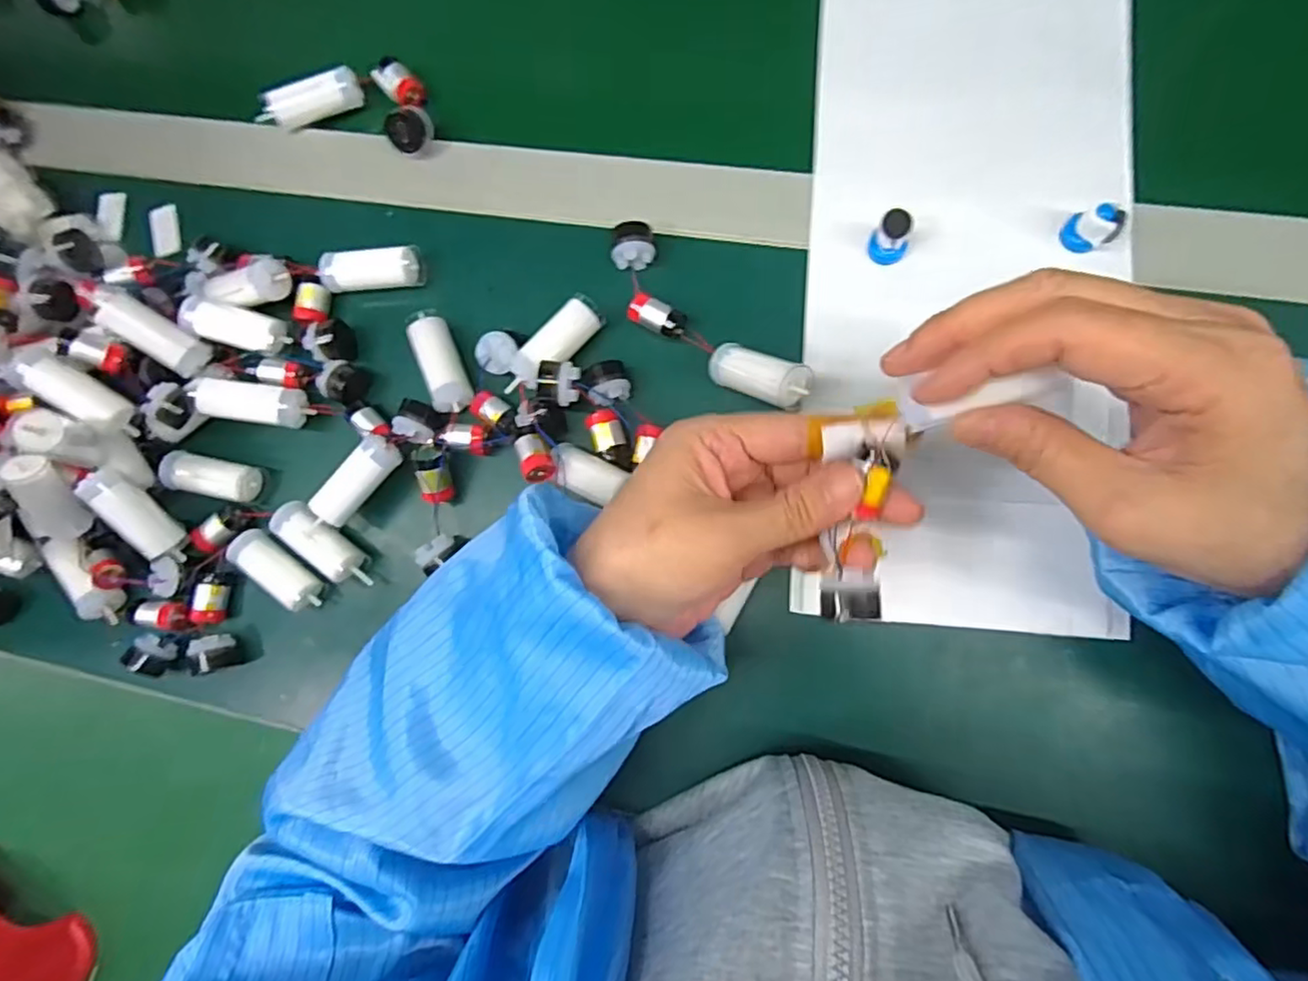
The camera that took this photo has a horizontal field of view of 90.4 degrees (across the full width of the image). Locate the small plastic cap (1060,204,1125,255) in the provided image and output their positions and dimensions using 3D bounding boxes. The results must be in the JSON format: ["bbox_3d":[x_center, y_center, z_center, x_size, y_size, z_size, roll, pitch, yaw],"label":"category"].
[{"bbox_3d":[0.206,-0.124,0.306,0.018,0.021,0.013,25,88,8],"label":"small plastic cap"}]

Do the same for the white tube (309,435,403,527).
[{"bbox_3d":[-0.152,-0.004,0.331,0.019,0.016,0.051,41,91,9],"label":"white tube"}]

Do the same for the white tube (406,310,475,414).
[{"bbox_3d":[-0.114,-0.071,0.344,0.019,0.014,0.061,-23,82,5],"label":"white tube"}]

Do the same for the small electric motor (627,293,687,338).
[{"bbox_3d":[0.002,-0.088,0.334,0.030,0.014,0.015,31,89,8],"label":"small electric motor"}]

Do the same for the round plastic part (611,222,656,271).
[{"bbox_3d":[-0.010,-0.127,0.339,0.021,0.013,0.021,1,85,6],"label":"round plastic part"}]

